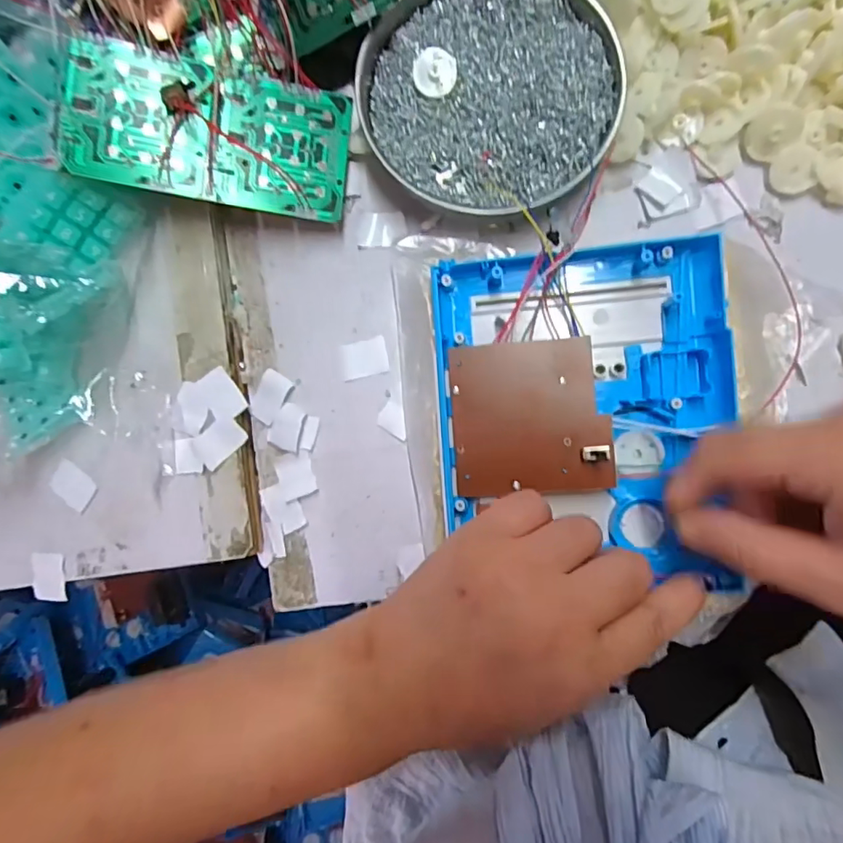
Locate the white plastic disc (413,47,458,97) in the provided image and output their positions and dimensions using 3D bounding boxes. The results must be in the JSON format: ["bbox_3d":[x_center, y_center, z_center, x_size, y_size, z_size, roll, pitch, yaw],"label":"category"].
[{"bbox_3d":[0.008,-0.193,0.298,0.023,0.004,0.026,1,89,8],"label":"white plastic disc"}]

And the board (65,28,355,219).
[{"bbox_3d":[-0.112,-0.155,0.290,0.142,0.006,0.072,6,89,-13],"label":"board"}]

